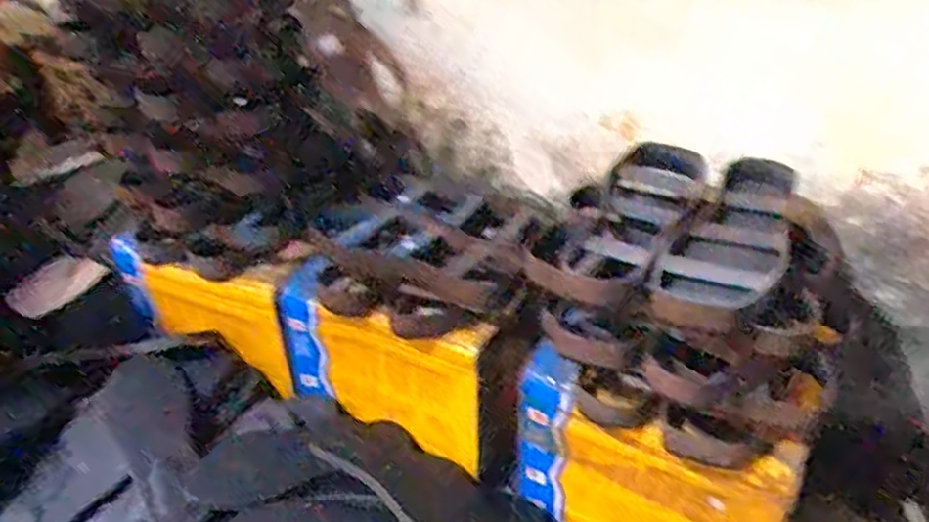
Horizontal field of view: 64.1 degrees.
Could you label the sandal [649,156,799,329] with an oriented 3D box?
[{"bbox_3d":[0.235,-0.019,0.645,0.090,0.064,0.204,17,35,25],"label":"sandal"}]

